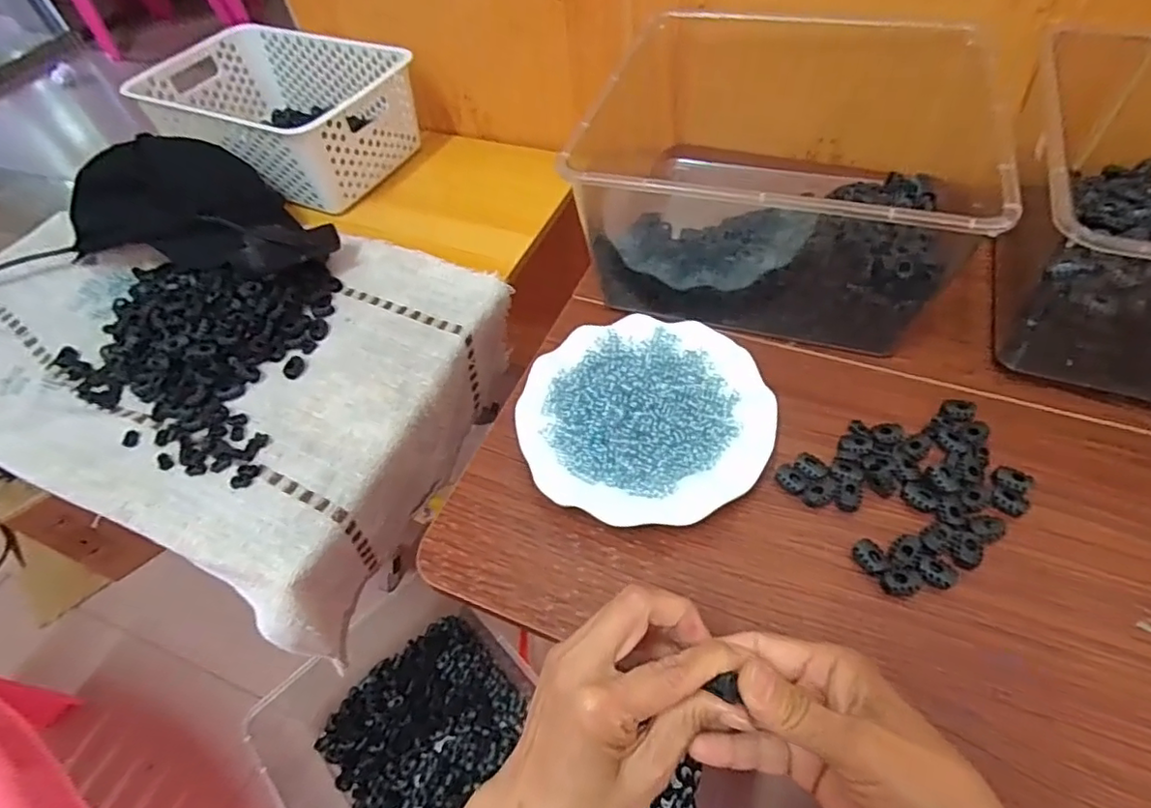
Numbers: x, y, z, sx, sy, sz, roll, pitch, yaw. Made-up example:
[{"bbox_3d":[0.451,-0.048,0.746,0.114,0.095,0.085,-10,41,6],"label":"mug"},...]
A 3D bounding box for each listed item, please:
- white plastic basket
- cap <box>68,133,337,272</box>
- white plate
[{"bbox_3d":[-0.367,-0.368,0.749,0.293,0.101,0.210,23,60,19],"label":"white plastic basket"},{"bbox_3d":[-0.397,-0.213,0.646,0.291,0.095,0.145,15,58,14],"label":"cap"},{"bbox_3d":[0.051,0.006,0.449,0.181,0.036,0.176,-2,55,3],"label":"white plate"}]

